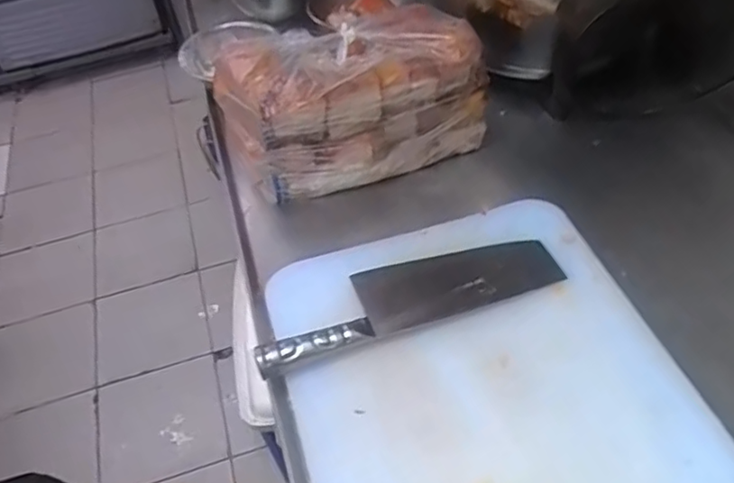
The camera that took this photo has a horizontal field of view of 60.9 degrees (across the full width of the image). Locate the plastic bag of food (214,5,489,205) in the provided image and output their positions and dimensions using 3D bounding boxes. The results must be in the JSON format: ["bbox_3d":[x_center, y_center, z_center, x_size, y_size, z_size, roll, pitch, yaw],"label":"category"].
[{"bbox_3d":[-0.015,-0.172,0.771,0.300,0.159,0.136,-19,49,-12],"label":"plastic bag of food"}]

